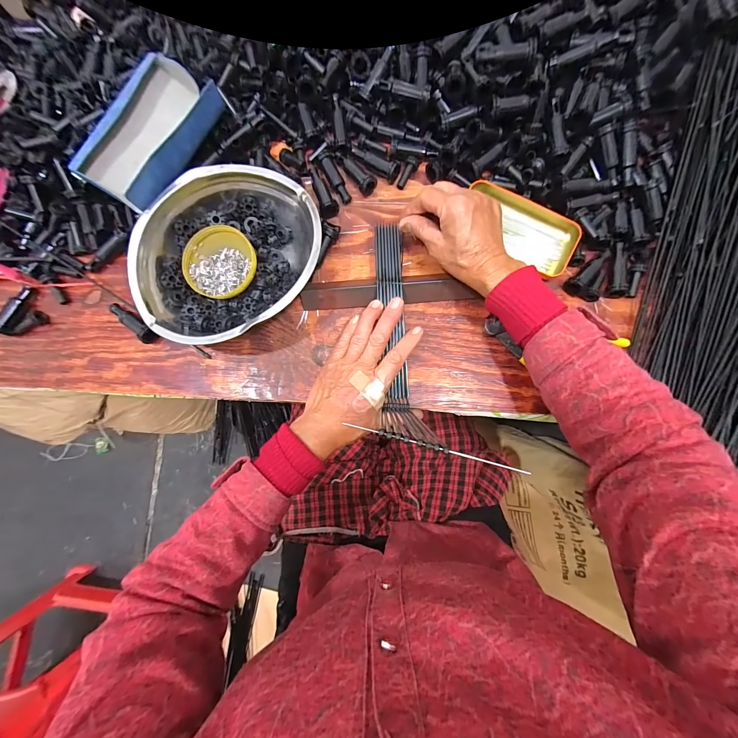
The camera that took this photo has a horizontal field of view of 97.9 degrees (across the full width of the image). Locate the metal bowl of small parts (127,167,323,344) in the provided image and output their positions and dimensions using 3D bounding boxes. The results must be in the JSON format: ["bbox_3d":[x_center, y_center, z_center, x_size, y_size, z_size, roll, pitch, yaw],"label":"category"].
[{"bbox_3d":[-0.156,-0.124,0.368,0.189,0.056,0.216,29,86,5],"label":"metal bowl of small parts"}]

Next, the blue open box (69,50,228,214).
[{"bbox_3d":[-0.248,-0.268,0.361,0.114,0.044,0.176,26,85,4],"label":"blue open box"}]

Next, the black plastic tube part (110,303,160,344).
[{"bbox_3d":[-0.283,-0.057,0.388,0.079,0.024,0.016,38,86,5],"label":"black plastic tube part"}]

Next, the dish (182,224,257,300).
[{"bbox_3d":[-0.175,-0.125,0.377,0.087,0.013,0.080,0,84,2],"label":"dish"}]

